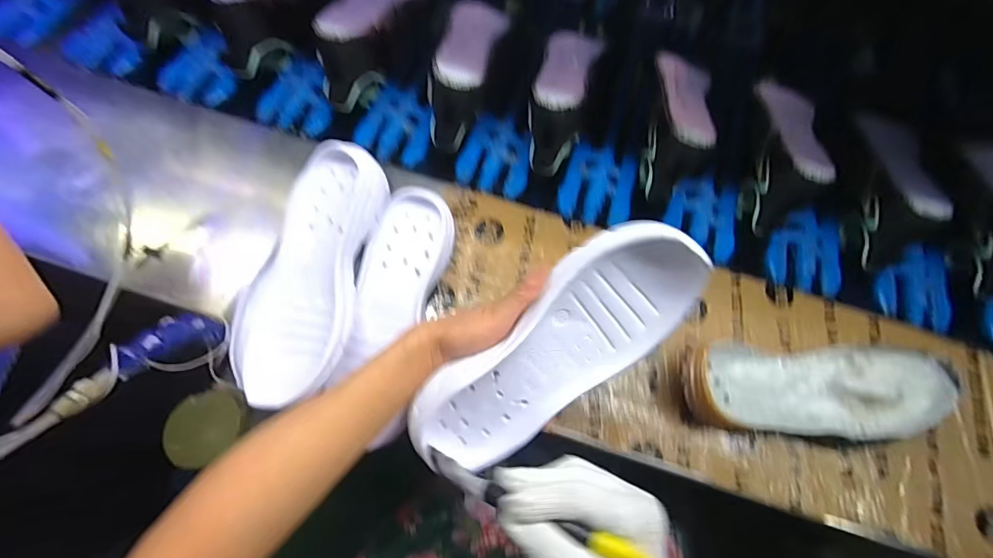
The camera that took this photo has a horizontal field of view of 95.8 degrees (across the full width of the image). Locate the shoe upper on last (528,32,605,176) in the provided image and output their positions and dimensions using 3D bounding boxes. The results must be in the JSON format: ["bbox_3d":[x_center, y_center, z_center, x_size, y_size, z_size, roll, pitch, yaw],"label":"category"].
[{"bbox_3d":[0.087,-0.238,0.580,0.067,0.107,0.199,16,70,4],"label":"shoe upper on last"}]

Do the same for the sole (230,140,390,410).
[{"bbox_3d":[-0.186,-0.010,0.435,0.121,0.044,0.257,10,70,2],"label":"sole"}]

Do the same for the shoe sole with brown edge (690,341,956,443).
[{"bbox_3d":[0.314,0.115,0.453,0.263,0.056,0.097,4,70,-1],"label":"shoe sole with brown edge"}]

